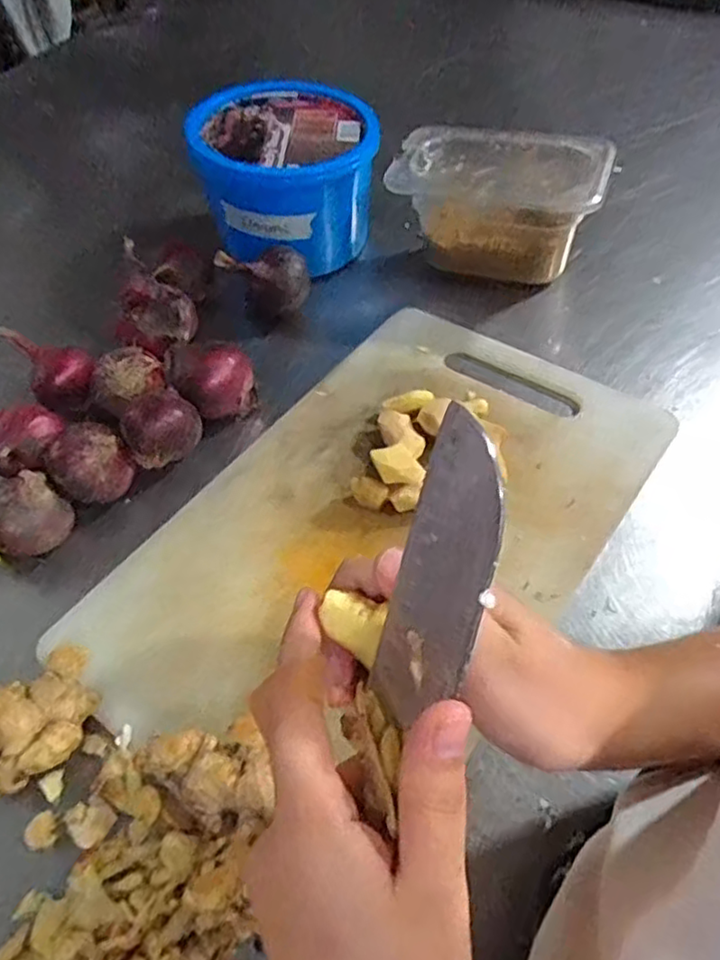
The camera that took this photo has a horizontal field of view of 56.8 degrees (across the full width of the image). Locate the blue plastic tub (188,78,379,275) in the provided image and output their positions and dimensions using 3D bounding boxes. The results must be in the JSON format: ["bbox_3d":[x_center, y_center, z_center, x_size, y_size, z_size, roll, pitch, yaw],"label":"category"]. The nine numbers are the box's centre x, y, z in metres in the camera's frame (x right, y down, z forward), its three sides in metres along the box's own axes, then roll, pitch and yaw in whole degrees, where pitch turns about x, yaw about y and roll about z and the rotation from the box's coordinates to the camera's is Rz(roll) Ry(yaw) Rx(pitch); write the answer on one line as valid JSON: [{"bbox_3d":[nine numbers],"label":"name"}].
[{"bbox_3d":[-0.062,-0.269,0.620,0.152,0.133,0.148,-2,53,2],"label":"blue plastic tub"}]

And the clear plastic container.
[{"bbox_3d":[0.117,-0.230,0.586,0.173,0.110,0.100,17,56,15],"label":"clear plastic container"}]

